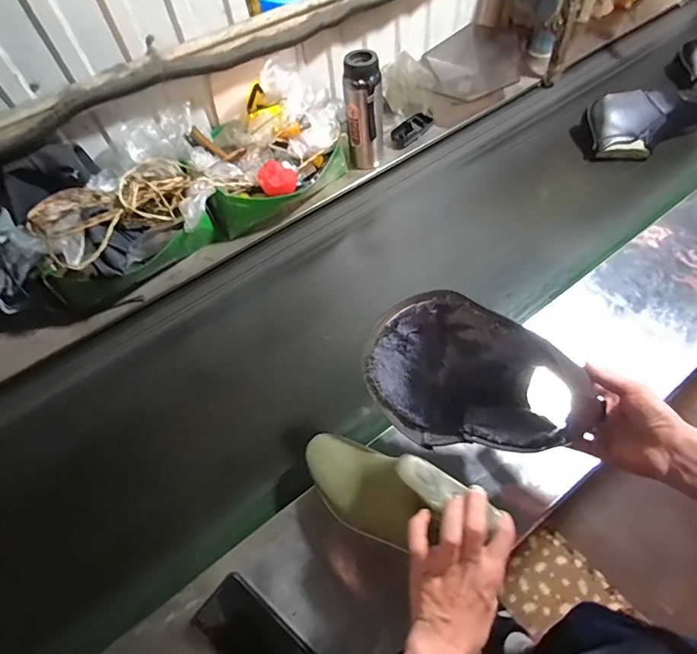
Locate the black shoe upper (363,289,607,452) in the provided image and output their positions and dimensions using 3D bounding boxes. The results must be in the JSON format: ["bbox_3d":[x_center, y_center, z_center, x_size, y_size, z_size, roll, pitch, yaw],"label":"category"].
[{"bbox_3d":[0.146,0.063,0.526,0.264,0.106,0.158,24,64,17],"label":"black shoe upper"}]

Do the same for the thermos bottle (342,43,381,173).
[{"bbox_3d":[0.032,-0.431,0.884,0.074,0.216,0.067,-2,60,3],"label":"thermos bottle"}]

